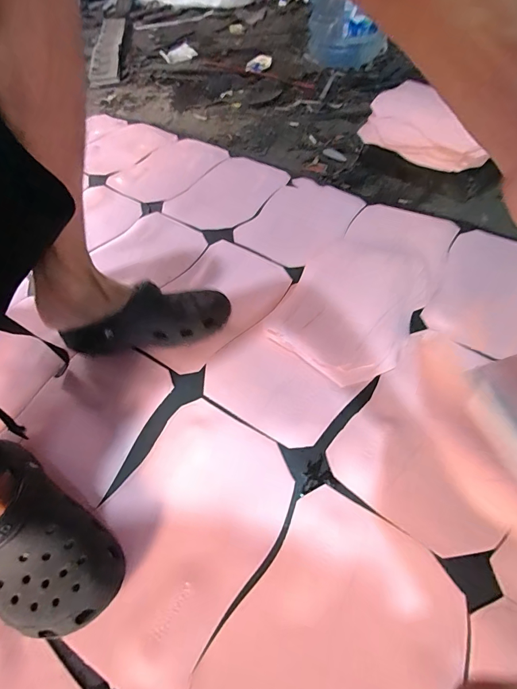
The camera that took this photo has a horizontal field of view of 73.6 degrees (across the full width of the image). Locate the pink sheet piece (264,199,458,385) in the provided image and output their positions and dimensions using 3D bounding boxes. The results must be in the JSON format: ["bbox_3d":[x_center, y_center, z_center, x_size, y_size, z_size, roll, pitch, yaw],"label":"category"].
[{"bbox_3d":[0.178,-0.110,0.568,0.193,0.036,0.384,25,62,27],"label":"pink sheet piece"}]

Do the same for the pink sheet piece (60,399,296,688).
[{"bbox_3d":[-0.085,0.203,0.384,0.180,0.016,0.260,25,62,21],"label":"pink sheet piece"}]

